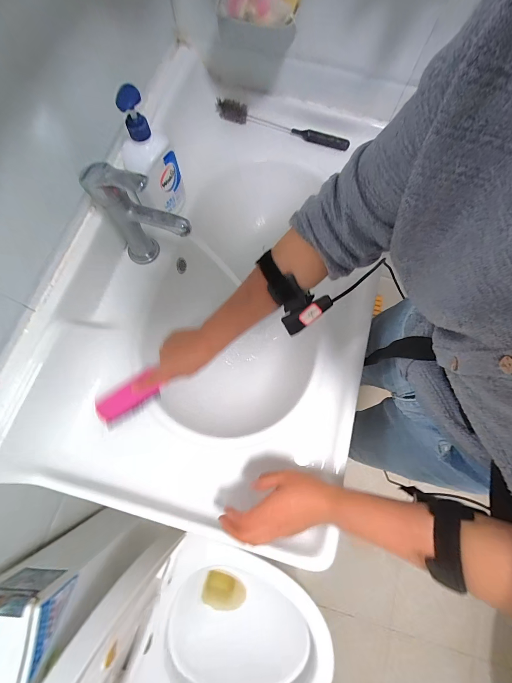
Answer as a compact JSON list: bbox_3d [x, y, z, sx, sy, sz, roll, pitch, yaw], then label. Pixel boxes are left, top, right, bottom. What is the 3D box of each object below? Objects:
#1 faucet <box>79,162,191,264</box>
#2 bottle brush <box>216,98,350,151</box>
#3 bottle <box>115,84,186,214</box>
[{"bbox_3d":[-0.170,-0.181,0.434,0.134,0.194,0.057,22,75,4],"label":"faucet"},{"bbox_3d":[0.057,-0.473,0.615,0.298,0.027,0.033,17,75,3],"label":"bottle brush"},{"bbox_3d":[-0.171,-0.296,0.457,0.088,0.187,0.065,-25,77,-8],"label":"bottle"}]

